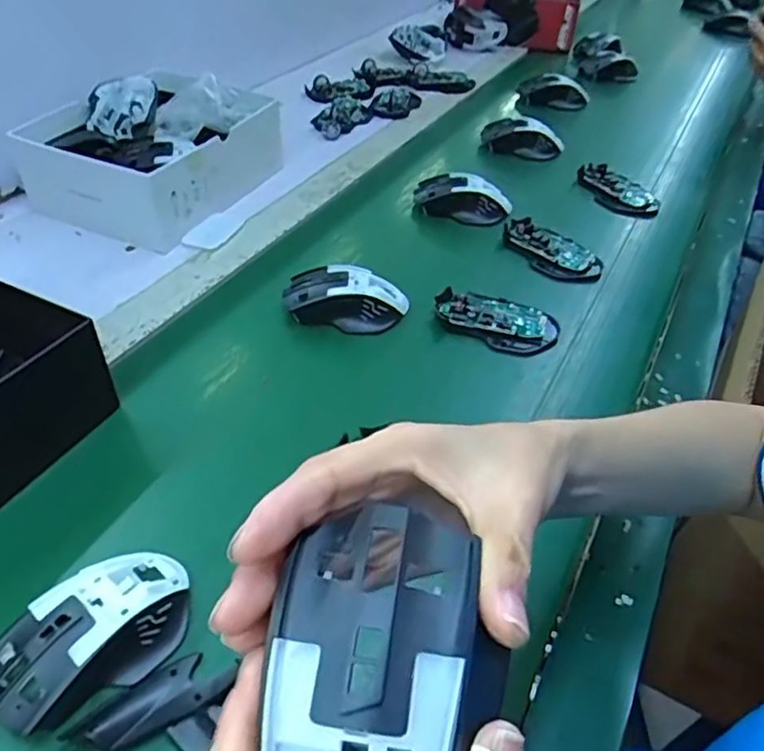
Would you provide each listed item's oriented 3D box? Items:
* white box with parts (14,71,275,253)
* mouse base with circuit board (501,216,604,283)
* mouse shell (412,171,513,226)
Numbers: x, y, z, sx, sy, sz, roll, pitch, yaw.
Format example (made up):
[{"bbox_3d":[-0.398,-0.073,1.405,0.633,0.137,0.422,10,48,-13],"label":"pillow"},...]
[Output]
[{"bbox_3d":[-0.252,-0.259,0.737,0.196,0.089,0.246,18,46,16],"label":"white box with parts"},{"bbox_3d":[0.178,-0.135,0.676,0.053,0.017,0.113,-33,54,-31],"label":"mouse base with circuit board"},{"bbox_3d":[0.091,-0.207,0.733,0.109,0.030,0.055,15,45,13],"label":"mouse shell"}]

